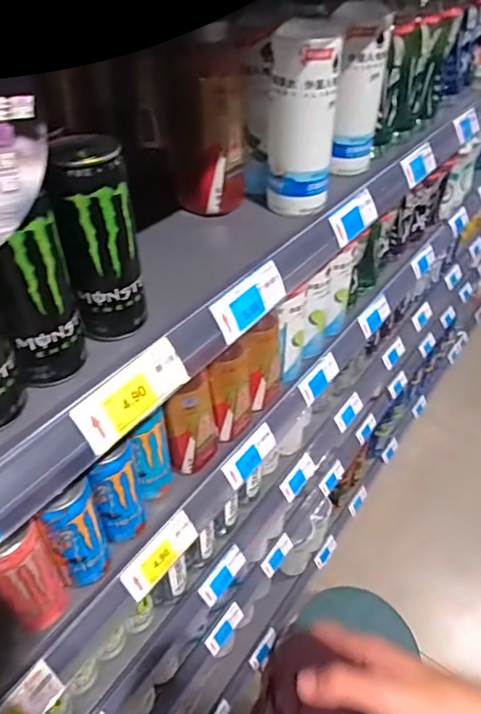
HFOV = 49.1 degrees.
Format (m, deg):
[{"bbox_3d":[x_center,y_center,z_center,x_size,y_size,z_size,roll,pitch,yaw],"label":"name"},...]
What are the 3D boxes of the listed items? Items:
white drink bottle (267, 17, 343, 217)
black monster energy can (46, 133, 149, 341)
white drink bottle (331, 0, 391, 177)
[{"bbox_3d":[0.062,-0.238,0.540,0.075,0.171,0.065,7,45,4],"label":"white drink bottle"},{"bbox_3d":[-0.102,-0.084,0.392,0.051,0.138,0.055,-5,45,-9],"label":"black monster energy can"},{"bbox_3d":[0.141,-0.317,0.634,0.068,0.175,0.071,8,45,4],"label":"white drink bottle"}]

